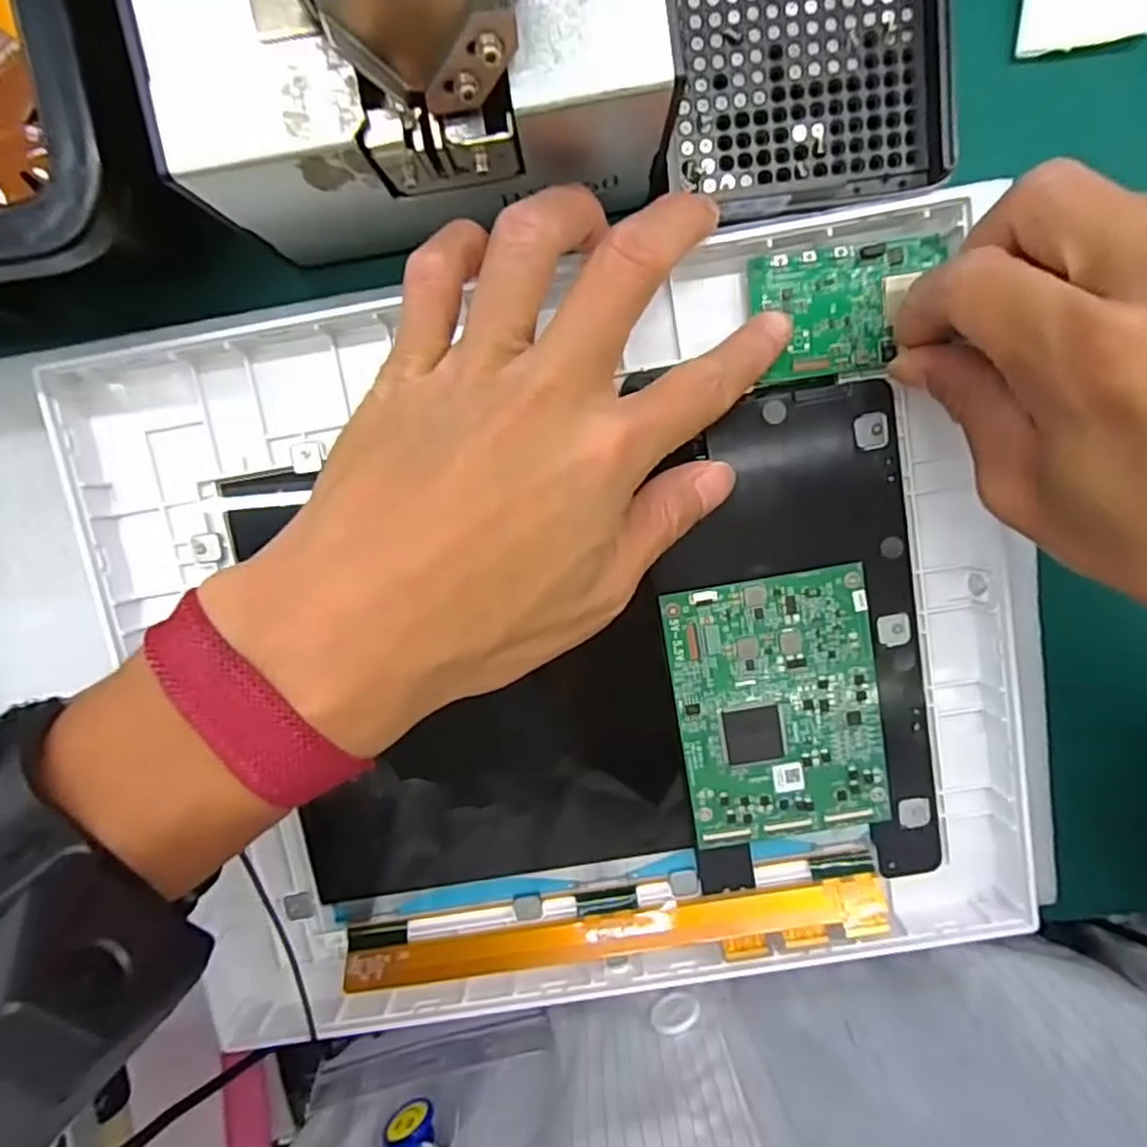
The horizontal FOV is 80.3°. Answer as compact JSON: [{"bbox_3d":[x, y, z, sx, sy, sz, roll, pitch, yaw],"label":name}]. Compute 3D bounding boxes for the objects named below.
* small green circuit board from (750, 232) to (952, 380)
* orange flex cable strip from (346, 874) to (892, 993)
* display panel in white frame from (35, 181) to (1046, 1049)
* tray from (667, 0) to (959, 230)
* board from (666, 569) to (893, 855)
[{"bbox_3d":[0.090,-0.086,0.222,0.061,0.004,0.040,-7,98,1],"label":"small green circuit board"},{"bbox_3d":[0.016,0.137,0.252,0.196,0.012,0.017,-9,98,2],"label":"orange flex cable strip"},{"bbox_3d":[-0.001,0.028,0.251,0.306,0.039,0.254,-9,98,2],"label":"display panel in white frame"},{"bbox_3d":[0.069,-0.186,0.207,0.082,0.012,0.137,-7,98,1],"label":"tray"},{"bbox_3d":[0.072,0.048,0.242,0.069,0.007,0.093,-10,98,2],"label":"board"}]

